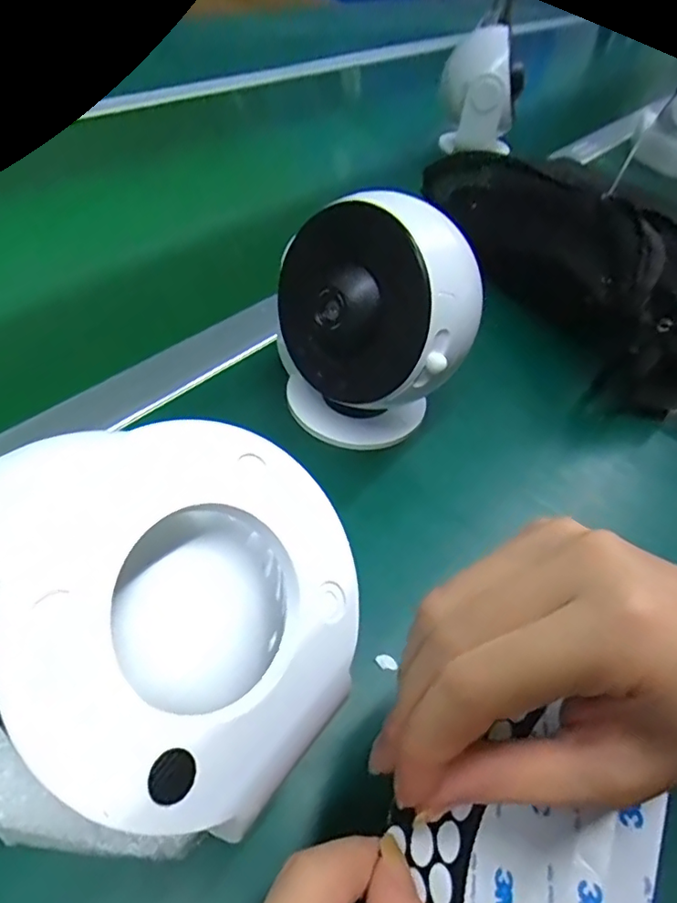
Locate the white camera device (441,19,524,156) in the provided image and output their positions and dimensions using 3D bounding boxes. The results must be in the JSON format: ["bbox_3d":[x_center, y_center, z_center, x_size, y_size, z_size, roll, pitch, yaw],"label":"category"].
[{"bbox_3d":[0.158,-0.401,0.620,0.087,0.119,0.055,14,47,6],"label":"white camera device"}]

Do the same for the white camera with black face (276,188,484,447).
[{"bbox_3d":[0.021,-0.067,0.300,0.103,0.129,0.076,28,50,18],"label":"white camera with black face"}]

